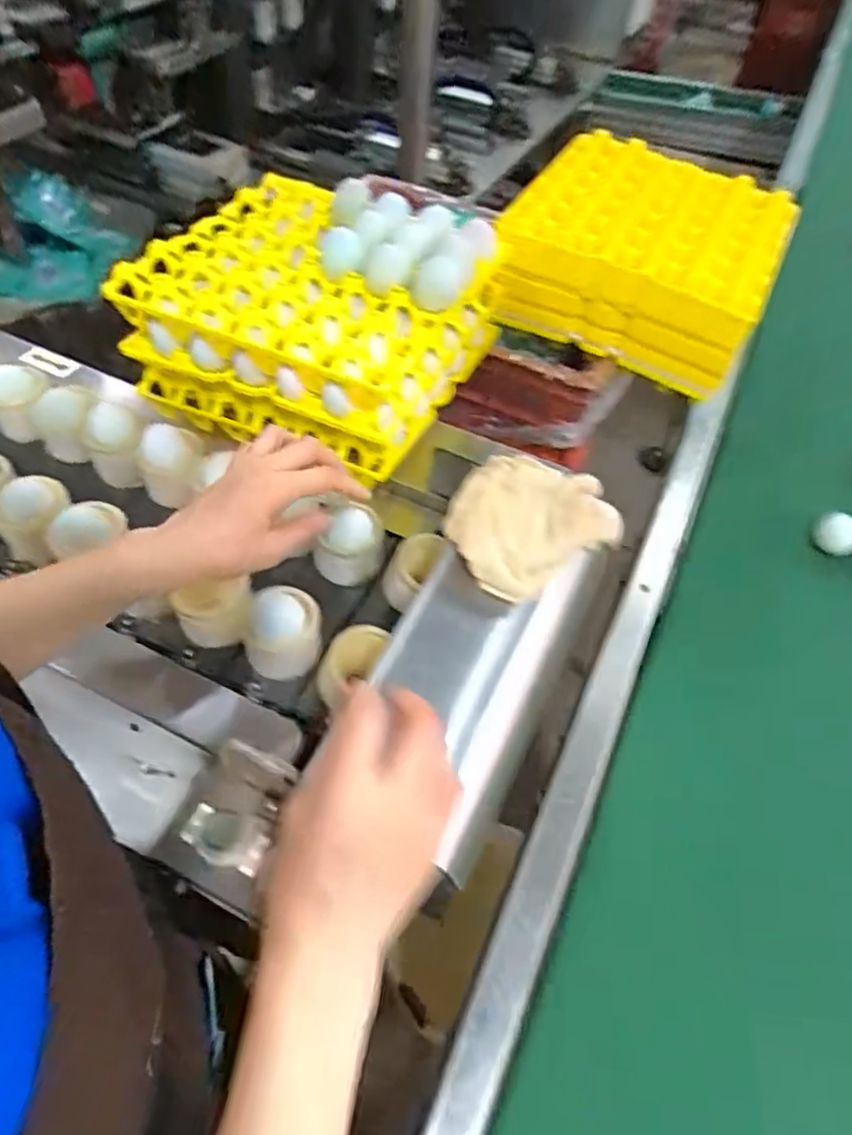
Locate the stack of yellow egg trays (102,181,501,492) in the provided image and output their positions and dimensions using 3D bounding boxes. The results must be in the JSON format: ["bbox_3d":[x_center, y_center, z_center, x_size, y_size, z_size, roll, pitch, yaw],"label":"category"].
[{"bbox_3d":[-0.103,-0.265,0.682,0.295,0.133,0.294,20,60,14],"label":"stack of yellow egg trays"}]

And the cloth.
[{"bbox_3d":[0.082,-0.043,0.547,0.113,0.059,0.151,36,65,22],"label":"cloth"}]

